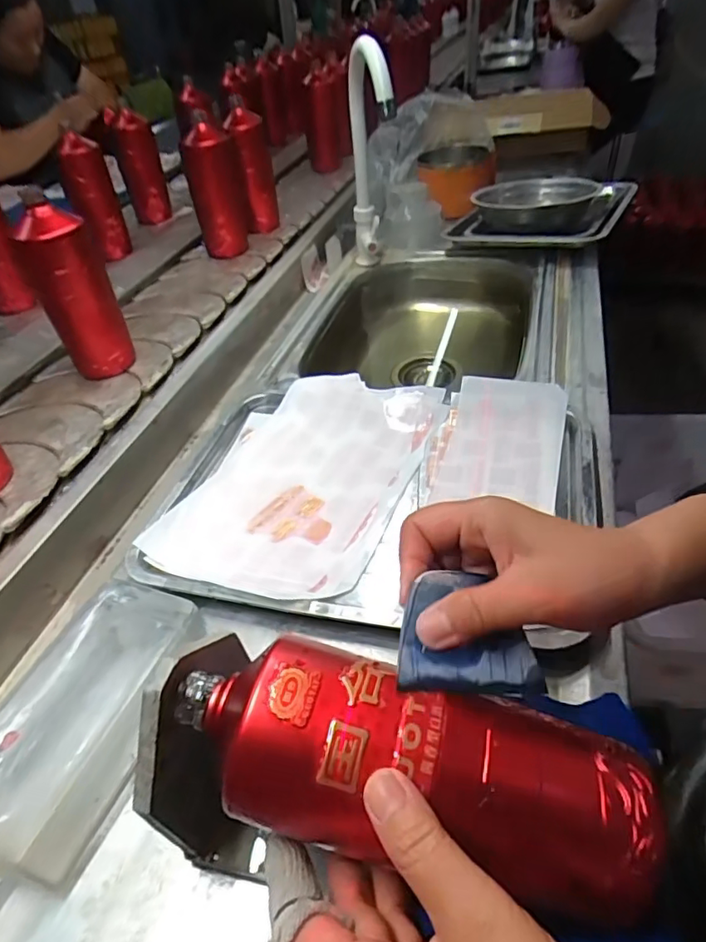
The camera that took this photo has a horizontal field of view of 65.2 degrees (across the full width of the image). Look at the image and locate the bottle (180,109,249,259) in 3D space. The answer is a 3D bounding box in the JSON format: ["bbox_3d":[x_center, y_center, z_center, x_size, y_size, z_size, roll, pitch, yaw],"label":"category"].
[{"bbox_3d":[-0.224,-0.459,0.911,0.084,0.188,0.065,-7,41,-8],"label":"bottle"}]

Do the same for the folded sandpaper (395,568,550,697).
[{"bbox_3d":[0.057,0.080,0.273,0.074,0.005,0.057,8,57,-15],"label":"folded sandpaper"}]

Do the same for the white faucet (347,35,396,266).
[{"bbox_3d":[0.022,-0.441,0.786,0.052,0.355,0.097,-1,73,0],"label":"white faucet"}]

